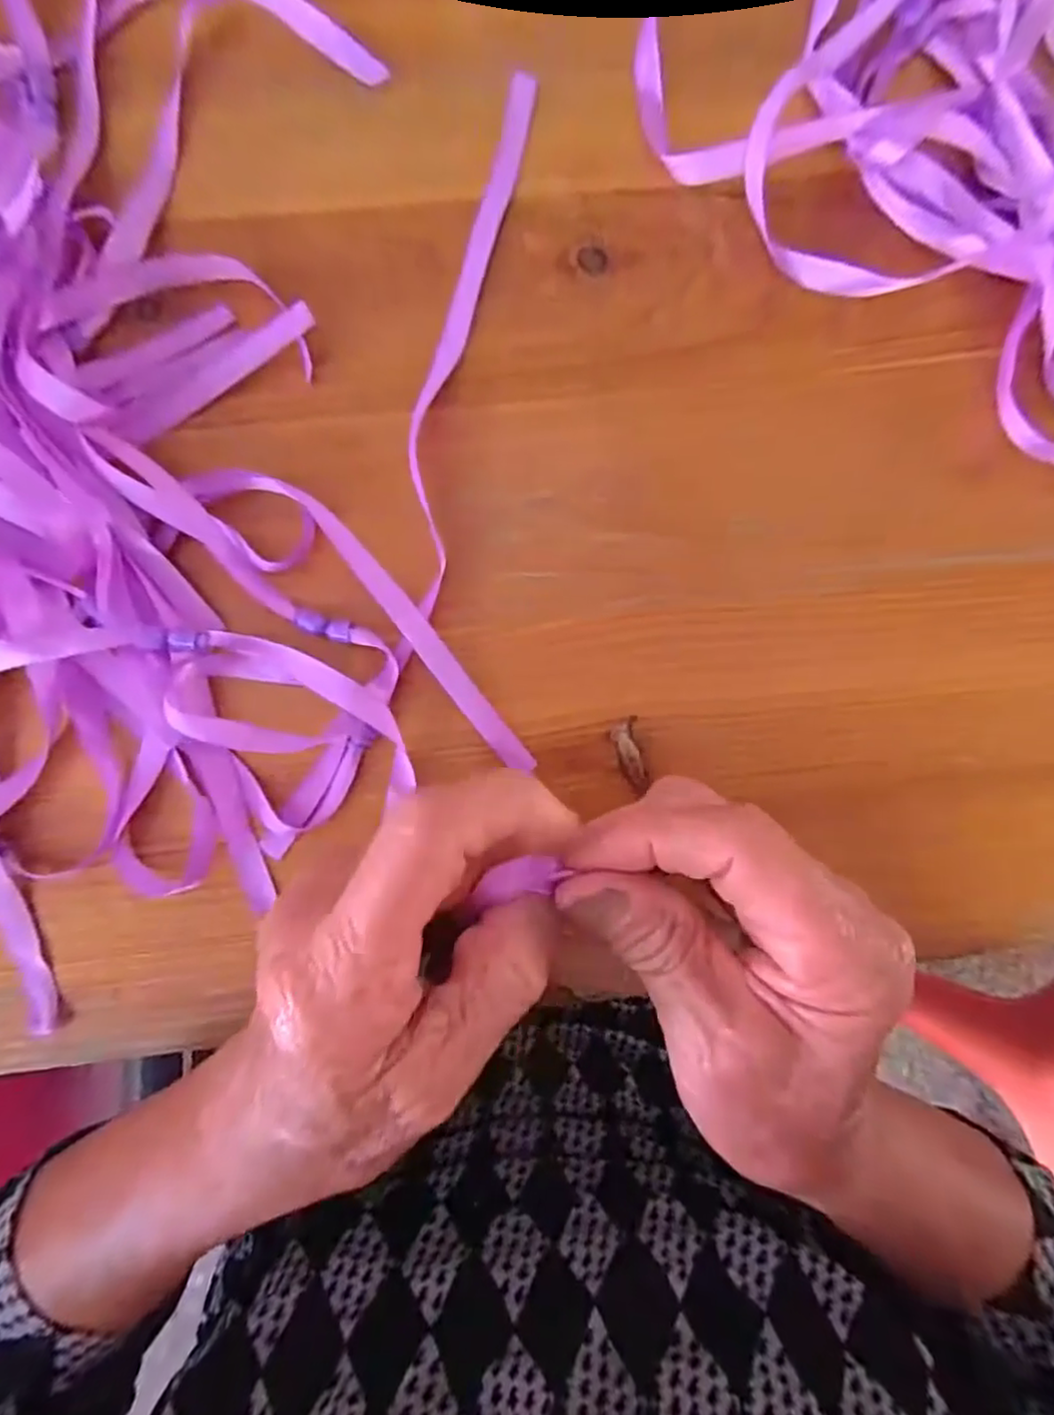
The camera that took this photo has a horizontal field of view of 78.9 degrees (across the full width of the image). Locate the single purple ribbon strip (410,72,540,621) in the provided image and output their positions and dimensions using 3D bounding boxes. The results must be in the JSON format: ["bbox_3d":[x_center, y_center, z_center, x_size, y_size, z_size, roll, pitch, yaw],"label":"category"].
[{"bbox_3d":[-0.025,-0.139,0.235,0.021,0.009,0.210,10,85,-1],"label":"single purple ribbon strip"}]

